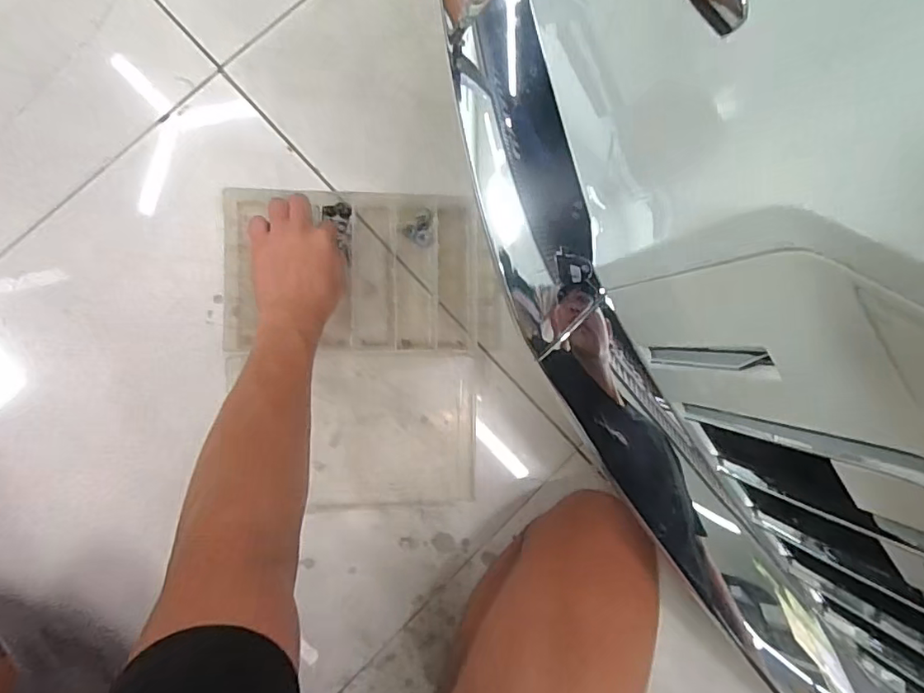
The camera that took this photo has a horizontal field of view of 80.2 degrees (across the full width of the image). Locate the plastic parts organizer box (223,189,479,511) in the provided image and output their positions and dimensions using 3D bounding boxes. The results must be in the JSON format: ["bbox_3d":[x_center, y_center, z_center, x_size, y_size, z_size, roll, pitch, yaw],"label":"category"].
[{"bbox_3d":[-0.117,0.006,0.616,0.271,0.027,0.348,0,91,-10],"label":"plastic parts organizer box"}]

